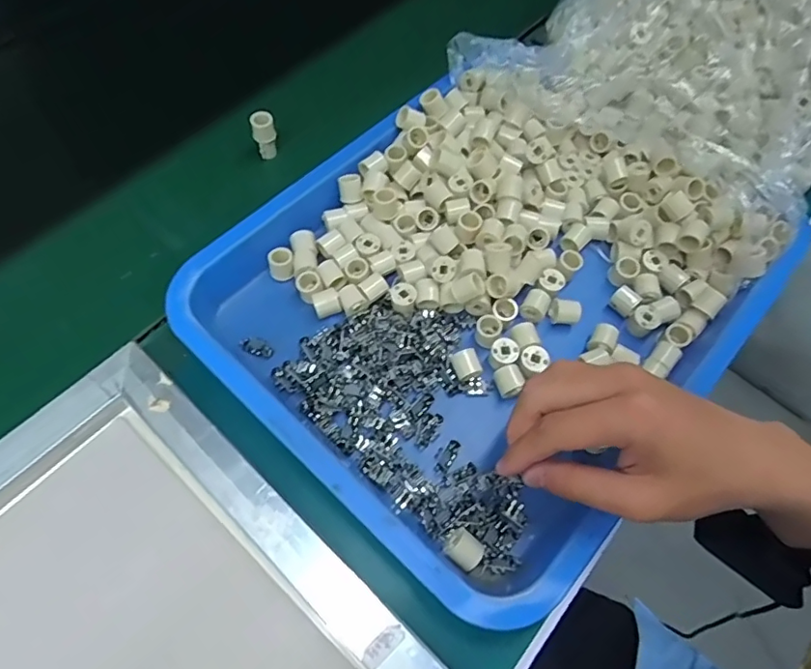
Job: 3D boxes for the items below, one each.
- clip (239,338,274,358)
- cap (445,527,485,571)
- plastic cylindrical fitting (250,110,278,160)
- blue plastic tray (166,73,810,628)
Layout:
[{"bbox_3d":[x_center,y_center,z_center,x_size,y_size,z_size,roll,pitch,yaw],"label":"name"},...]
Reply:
[{"bbox_3d":[-0.113,0.009,0.411,0.026,0.004,0.013,21,63,8],"label":"clip"},{"bbox_3d":[0.037,0.136,0.345,0.023,0.014,0.019,36,67,16],"label":"cap"},{"bbox_3d":[-0.129,-0.181,0.505,0.021,0.048,0.018,-13,63,-9],"label":"plastic cylindrical fitting"},{"bbox_3d":[0.066,-0.044,0.424,0.344,0.044,0.397,41,68,18],"label":"blue plastic tray"}]

